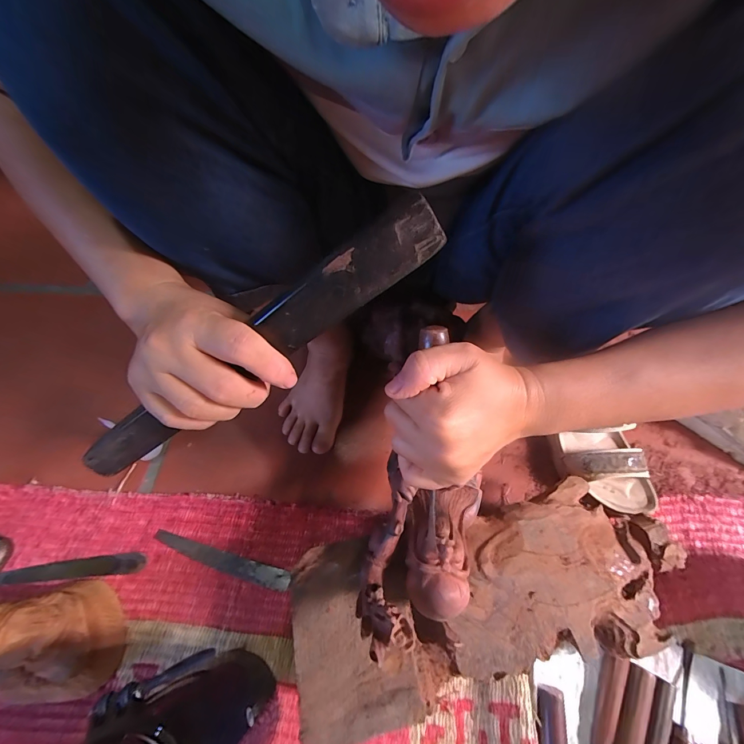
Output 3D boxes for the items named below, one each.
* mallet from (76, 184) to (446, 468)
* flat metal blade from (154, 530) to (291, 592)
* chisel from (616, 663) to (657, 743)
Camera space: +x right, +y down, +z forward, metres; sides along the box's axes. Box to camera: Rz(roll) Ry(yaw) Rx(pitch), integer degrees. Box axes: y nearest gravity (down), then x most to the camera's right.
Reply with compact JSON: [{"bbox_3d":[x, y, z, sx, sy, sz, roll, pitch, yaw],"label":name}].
[{"bbox_3d":[-0.086,-0.005,0.200,0.284,0.027,0.018,-32,57,17],"label":"mallet"},{"bbox_3d":[-0.177,0.218,0.380,0.170,0.004,0.020,13,59,10],"label":"flat metal blade"},{"bbox_3d":[0.217,0.357,0.281,0.020,0.014,0.179,26,62,17],"label":"chisel"}]

